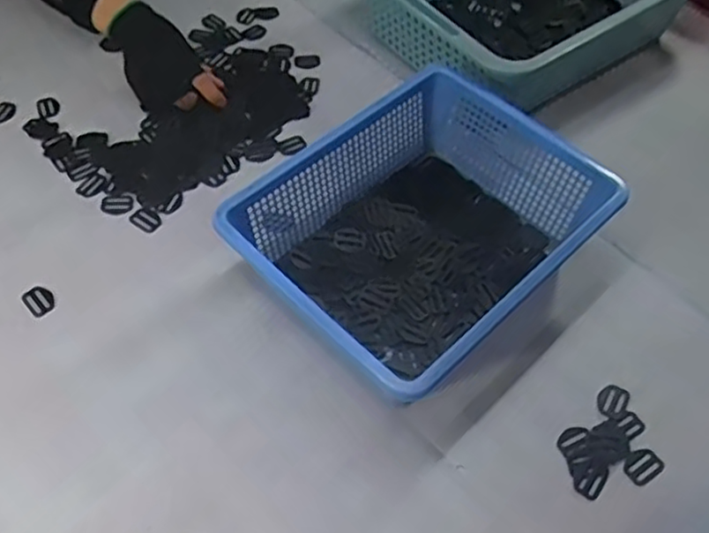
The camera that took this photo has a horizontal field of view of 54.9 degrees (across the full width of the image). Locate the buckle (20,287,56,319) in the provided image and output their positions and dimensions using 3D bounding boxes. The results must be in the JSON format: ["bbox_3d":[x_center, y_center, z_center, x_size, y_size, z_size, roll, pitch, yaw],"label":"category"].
[{"bbox_3d":[-0.298,0.031,0.645,0.025,0.004,0.033,-37,65,-25],"label":"buckle"}]

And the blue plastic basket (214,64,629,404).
[{"bbox_3d":[0.057,-0.028,0.643,0.297,0.113,0.243,-37,65,-26],"label":"blue plastic basket"}]

